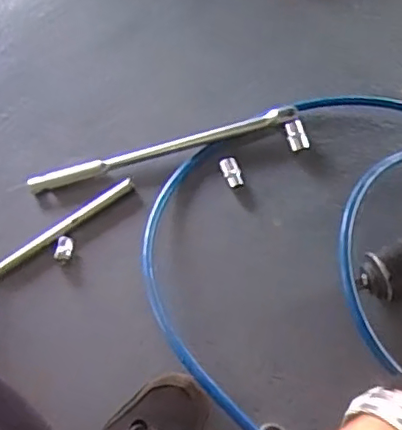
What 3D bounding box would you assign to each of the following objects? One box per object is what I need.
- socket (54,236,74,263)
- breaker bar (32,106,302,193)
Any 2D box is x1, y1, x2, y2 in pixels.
[{"bbox_3d":[-0.168,0.042,0.728,0.018,0.016,0.033,10,66,5],"label":"socket"},{"bbox_3d":[-0.046,-0.087,0.765,0.351,0.023,0.023,-14,66,-6],"label":"breaker bar"}]

